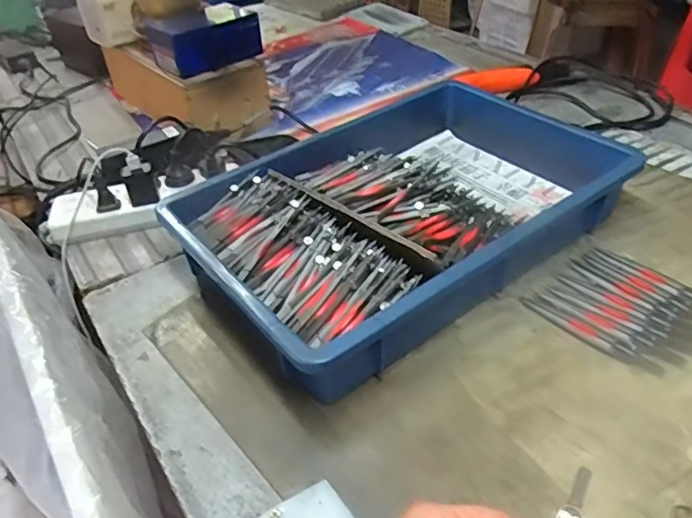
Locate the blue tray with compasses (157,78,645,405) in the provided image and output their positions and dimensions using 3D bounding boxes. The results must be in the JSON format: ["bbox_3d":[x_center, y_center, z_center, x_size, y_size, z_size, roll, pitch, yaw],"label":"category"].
[{"bbox_3d":[0.061,-0.054,0.603,0.429,0.087,0.284,-29,44,-24],"label":"blue tray with compasses"}]

